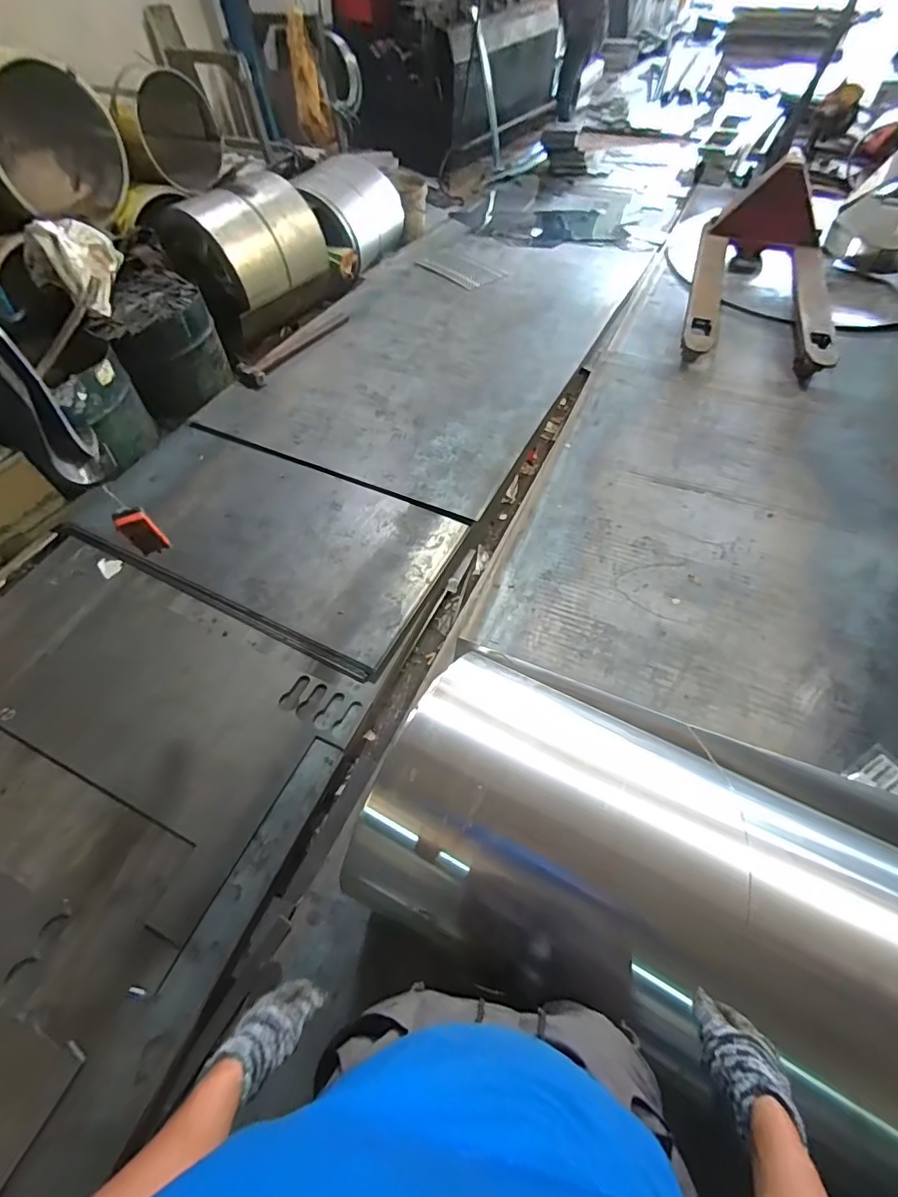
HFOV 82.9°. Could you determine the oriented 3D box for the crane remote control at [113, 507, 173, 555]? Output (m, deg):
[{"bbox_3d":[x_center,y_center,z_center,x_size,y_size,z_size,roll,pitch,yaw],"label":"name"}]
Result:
[{"bbox_3d":[-0.753,-0.161,1.254,0.042,0.168,0.070,35,65,23],"label":"crane remote control"}]

